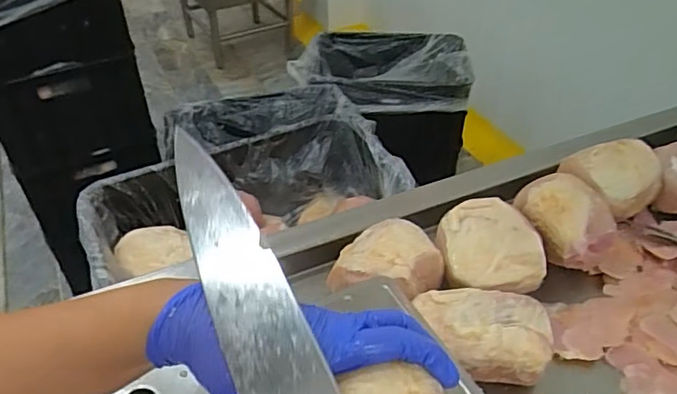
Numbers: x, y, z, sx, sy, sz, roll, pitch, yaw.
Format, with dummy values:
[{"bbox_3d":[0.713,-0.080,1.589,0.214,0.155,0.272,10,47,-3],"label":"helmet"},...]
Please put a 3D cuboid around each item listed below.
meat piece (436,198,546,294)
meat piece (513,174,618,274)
[{"bbox_3d":[0.177,0.064,0.665,0.114,0.052,0.115,-3,64,5],"label":"meat piece"},{"bbox_3d":[0.277,0.027,0.689,0.116,0.072,0.110,12,42,12],"label":"meat piece"}]

